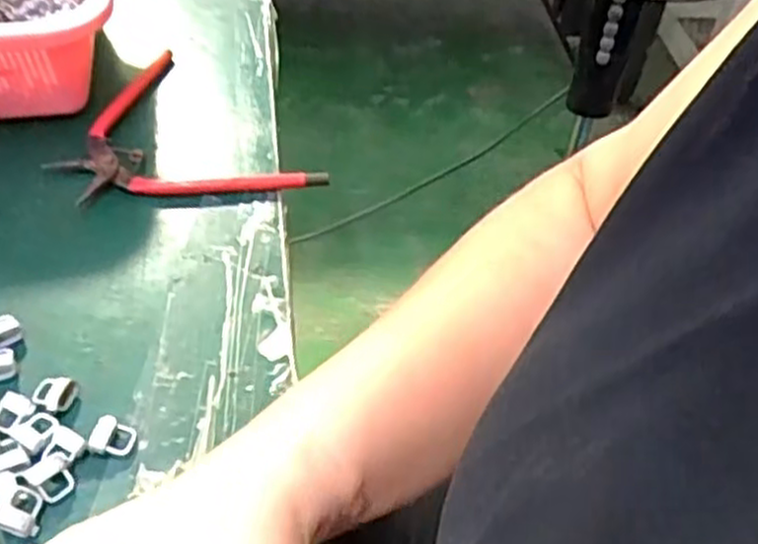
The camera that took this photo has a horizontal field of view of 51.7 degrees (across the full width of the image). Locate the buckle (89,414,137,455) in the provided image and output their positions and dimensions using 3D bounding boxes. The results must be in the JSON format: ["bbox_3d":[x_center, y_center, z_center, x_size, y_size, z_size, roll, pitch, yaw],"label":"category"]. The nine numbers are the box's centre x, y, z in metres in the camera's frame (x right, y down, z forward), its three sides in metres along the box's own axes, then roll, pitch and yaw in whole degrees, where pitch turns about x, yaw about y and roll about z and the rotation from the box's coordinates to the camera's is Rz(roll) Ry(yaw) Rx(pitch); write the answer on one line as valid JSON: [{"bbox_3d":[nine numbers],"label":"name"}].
[{"bbox_3d":[-0.109,0.068,0.321,0.017,0.006,0.016,9,45,5],"label":"buckle"}]

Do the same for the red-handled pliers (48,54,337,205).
[{"bbox_3d":[-0.115,-0.066,0.437,0.136,0.020,0.104,35,53,27],"label":"red-handled pliers"}]

